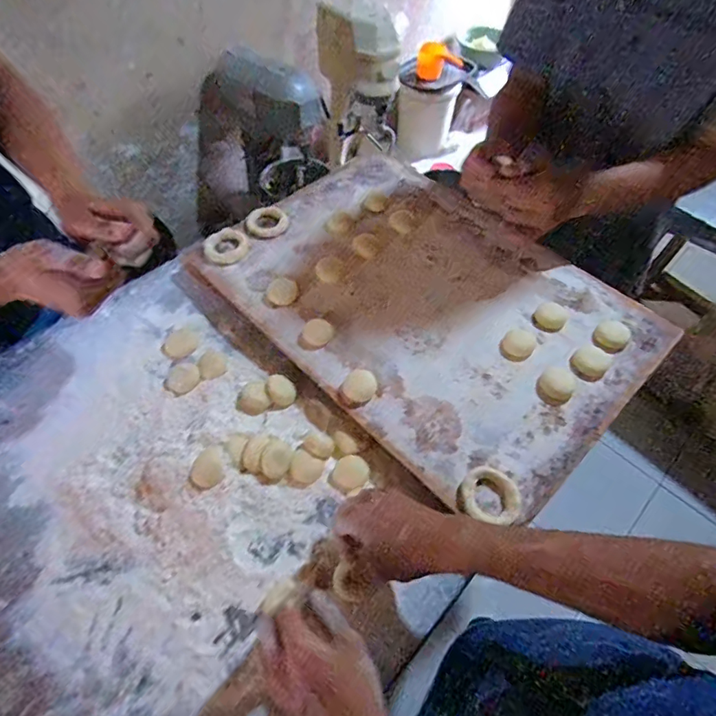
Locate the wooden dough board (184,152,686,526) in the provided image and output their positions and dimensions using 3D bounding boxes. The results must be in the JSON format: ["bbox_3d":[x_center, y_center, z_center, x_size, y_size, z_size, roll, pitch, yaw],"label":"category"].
[{"bbox_3d":[0.087,-0.096,0.685,0.407,0.026,0.587,-38,64,-25],"label":"wooden dough board"}]

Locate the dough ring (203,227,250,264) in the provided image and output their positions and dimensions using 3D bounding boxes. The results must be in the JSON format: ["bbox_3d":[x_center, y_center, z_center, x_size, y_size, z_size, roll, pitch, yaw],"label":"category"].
[{"bbox_3d":[-0.201,-0.175,0.735,0.074,0.017,0.074,22,57,13],"label":"dough ring"}]

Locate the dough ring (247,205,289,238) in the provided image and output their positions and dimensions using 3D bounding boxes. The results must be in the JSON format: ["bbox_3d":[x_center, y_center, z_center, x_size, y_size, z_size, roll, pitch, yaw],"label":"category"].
[{"bbox_3d":[-0.148,-0.223,0.771,0.064,0.012,0.066,1,54,-1],"label":"dough ring"}]

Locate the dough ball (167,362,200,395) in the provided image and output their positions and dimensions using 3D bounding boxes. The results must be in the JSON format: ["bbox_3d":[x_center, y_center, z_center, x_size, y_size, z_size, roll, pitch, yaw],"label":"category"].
[{"bbox_3d":[-0.235,0.025,0.635,0.042,0.015,0.043,-2,55,-3],"label":"dough ball"}]

